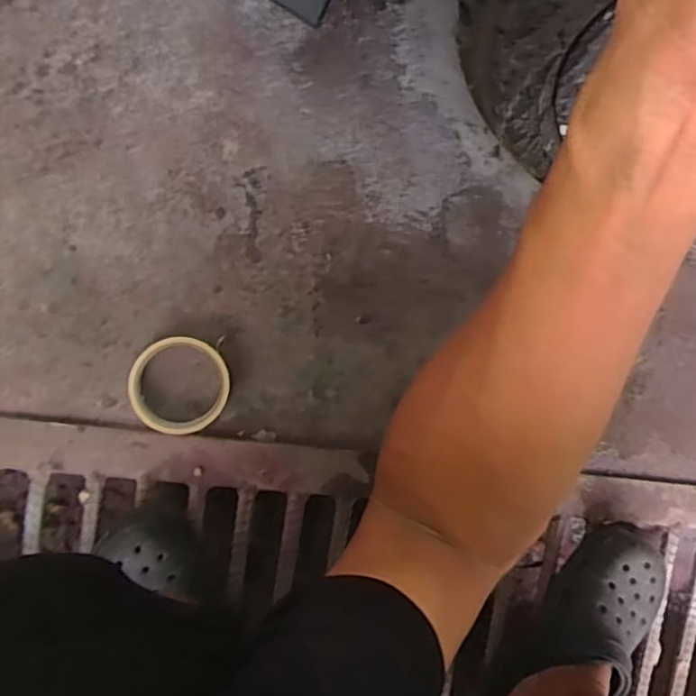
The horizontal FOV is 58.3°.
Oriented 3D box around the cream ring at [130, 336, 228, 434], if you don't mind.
[{"bbox_3d":[-0.159,0.036,0.592,0.090,0.022,0.093,-1,95,-7],"label":"cream ring"}]

